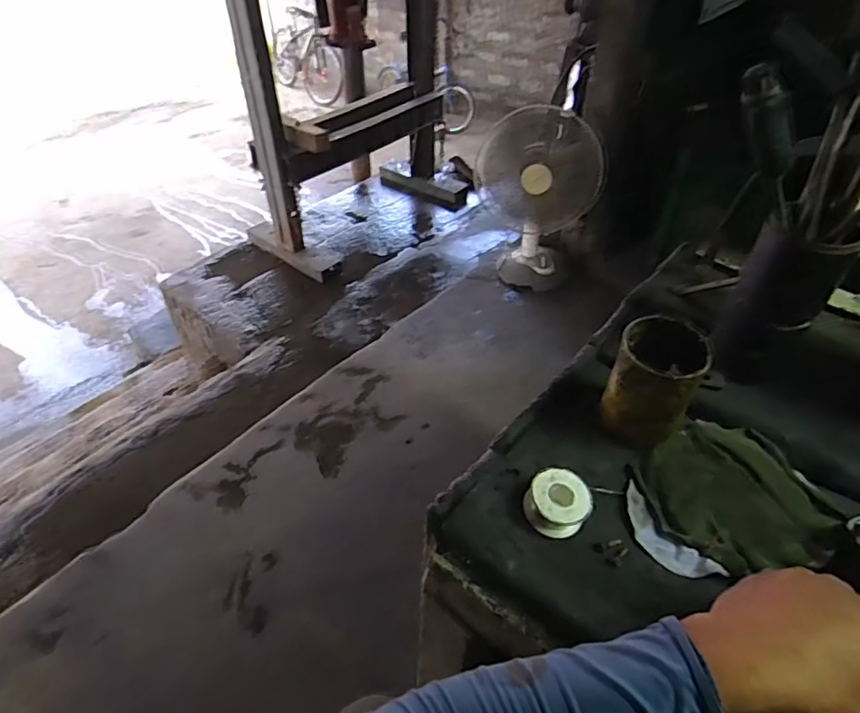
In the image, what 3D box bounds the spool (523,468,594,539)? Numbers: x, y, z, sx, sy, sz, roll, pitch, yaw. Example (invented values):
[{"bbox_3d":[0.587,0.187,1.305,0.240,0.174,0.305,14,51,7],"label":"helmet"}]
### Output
[{"bbox_3d":[0.112,0.127,0.486,0.052,0.032,0.050,0,43,0],"label":"spool"}]

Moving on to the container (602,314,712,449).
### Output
[{"bbox_3d":[0.206,0.027,0.514,0.073,0.104,0.074,24,48,23],"label":"container"}]

